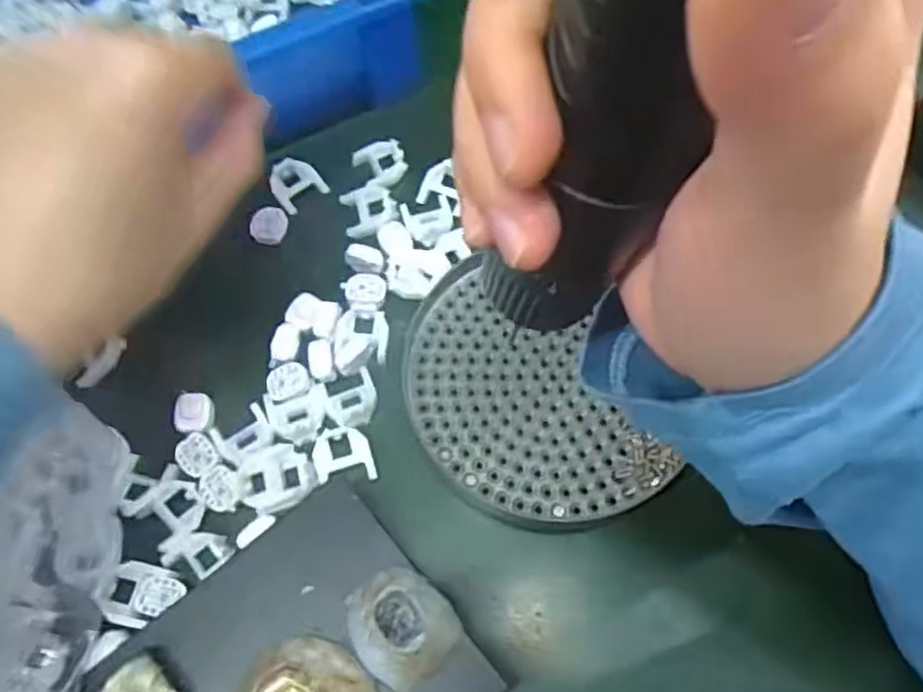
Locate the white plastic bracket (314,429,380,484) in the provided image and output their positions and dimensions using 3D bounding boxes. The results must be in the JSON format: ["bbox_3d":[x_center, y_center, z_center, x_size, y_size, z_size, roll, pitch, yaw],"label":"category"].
[{"bbox_3d":[-0.045,0.042,0.273,0.022,0.006,0.021,-9,64,-2],"label":"white plastic bracket"}]

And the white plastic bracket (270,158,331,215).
[{"bbox_3d":[-0.076,-0.075,0.327,0.022,0.010,0.022,-35,68,-14],"label":"white plastic bracket"}]

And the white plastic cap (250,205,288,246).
[{"bbox_3d":[-0.086,-0.054,0.317,0.016,0.010,0.015,-1,64,1],"label":"white plastic cap"}]

